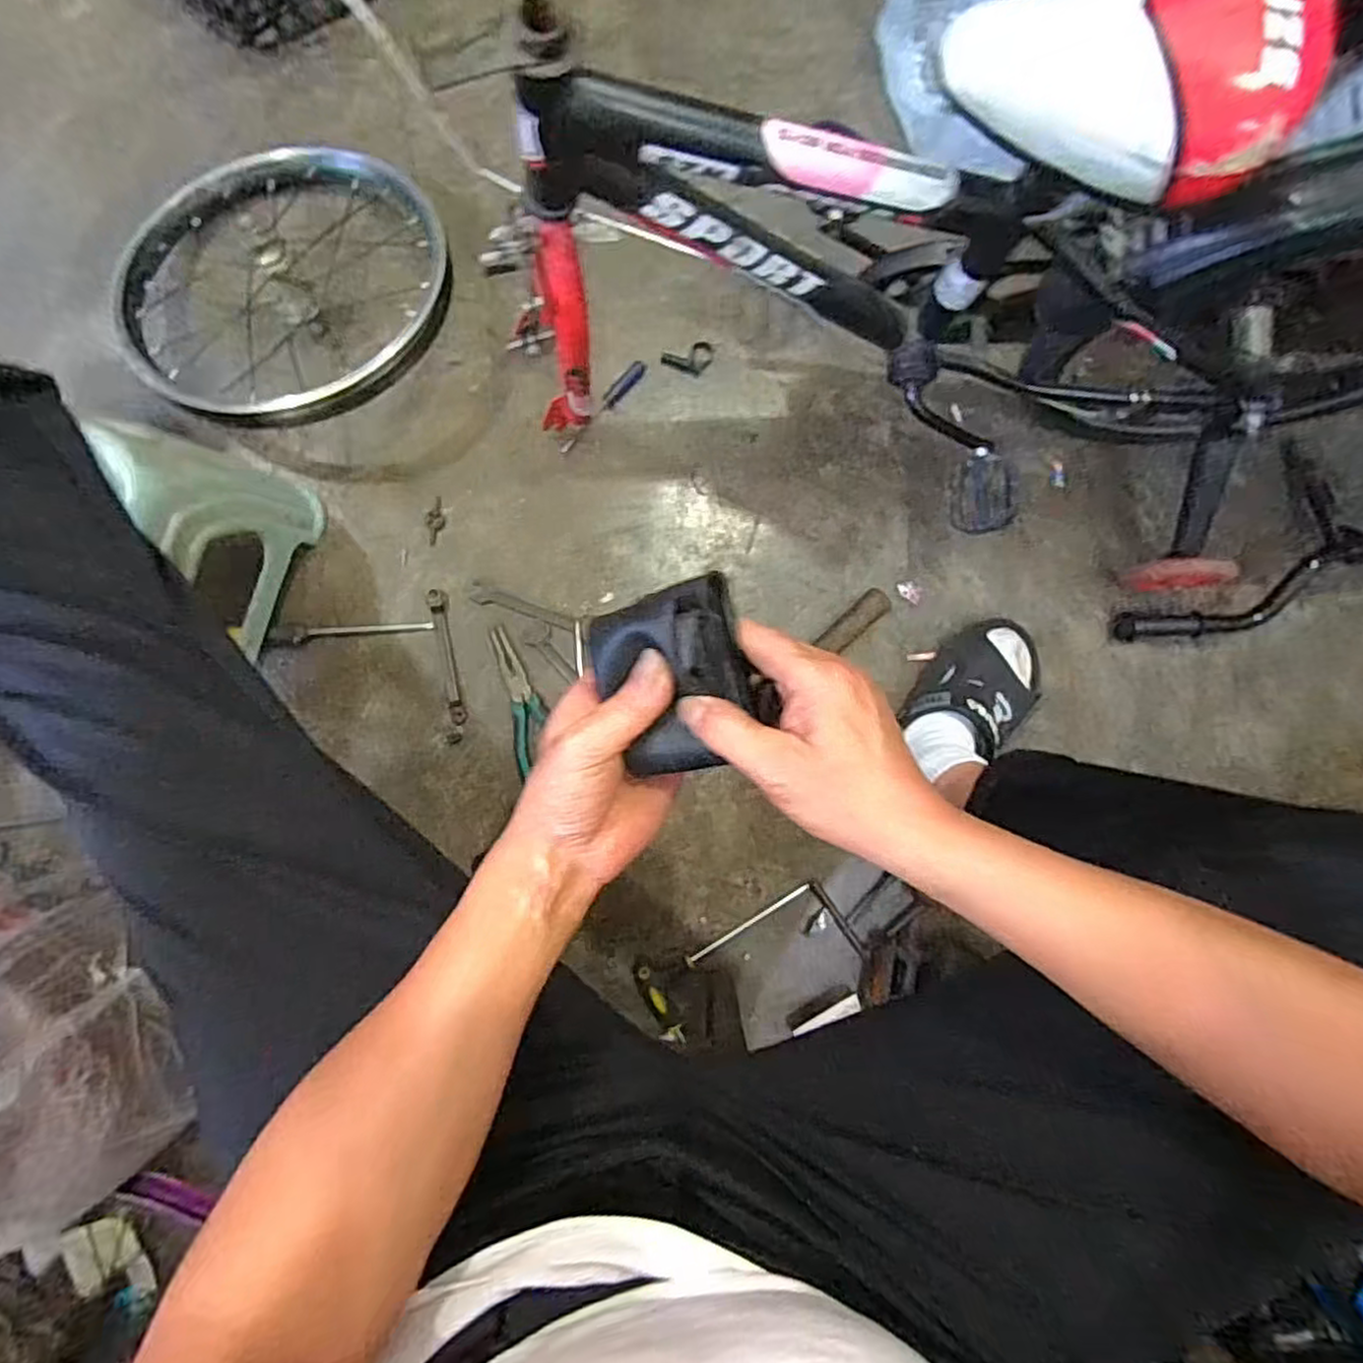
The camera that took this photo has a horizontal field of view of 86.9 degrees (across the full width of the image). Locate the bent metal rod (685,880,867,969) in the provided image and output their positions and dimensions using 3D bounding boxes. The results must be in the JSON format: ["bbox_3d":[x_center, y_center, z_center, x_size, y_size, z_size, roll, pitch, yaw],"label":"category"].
[{"bbox_3d":[0.103,0.297,0.783,0.171,0.015,0.097,-30,92,-6],"label":"bent metal rod"}]

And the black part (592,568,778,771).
[{"bbox_3d":[0.005,-0.004,0.371,0.086,0.038,0.092,-23,94,-3],"label":"black part"}]

